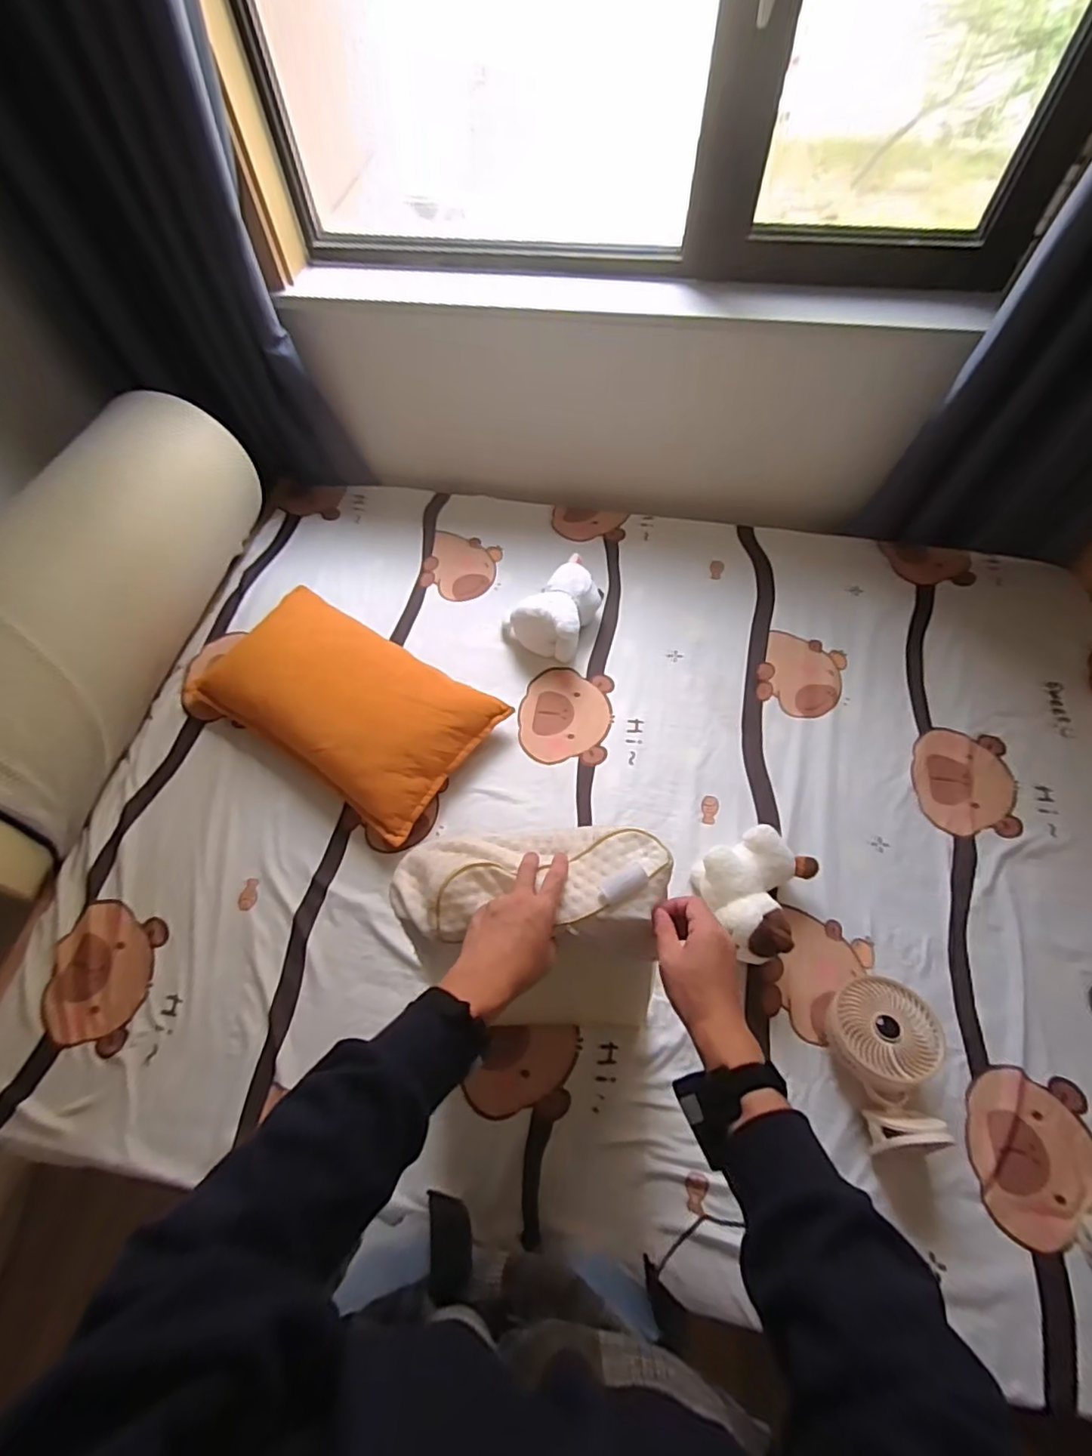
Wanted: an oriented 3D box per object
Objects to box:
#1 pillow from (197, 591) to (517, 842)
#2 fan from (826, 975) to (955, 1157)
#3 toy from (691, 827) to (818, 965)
[{"bbox_3d":[-0.411,-0.066,1.153,0.582,0.102,0.332,32,67,15],"label":"pillow"},{"bbox_3d":[0.512,0.491,0.868,0.142,0.089,0.221,-11,62,-5],"label":"fan"},{"bbox_3d":[0.363,0.271,0.988,0.201,0.110,0.185,-25,64,-12],"label":"toy"}]

